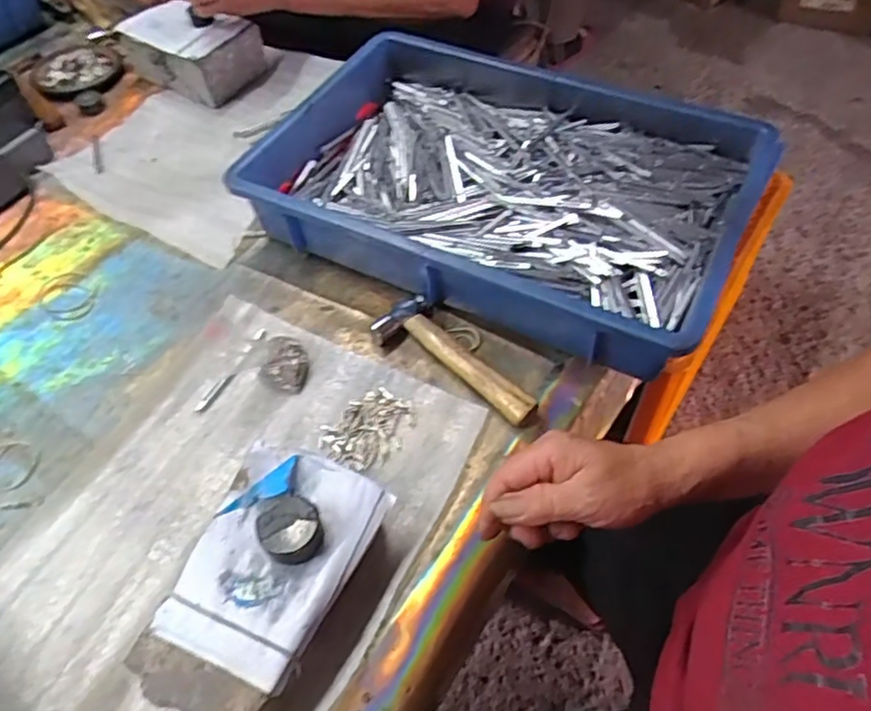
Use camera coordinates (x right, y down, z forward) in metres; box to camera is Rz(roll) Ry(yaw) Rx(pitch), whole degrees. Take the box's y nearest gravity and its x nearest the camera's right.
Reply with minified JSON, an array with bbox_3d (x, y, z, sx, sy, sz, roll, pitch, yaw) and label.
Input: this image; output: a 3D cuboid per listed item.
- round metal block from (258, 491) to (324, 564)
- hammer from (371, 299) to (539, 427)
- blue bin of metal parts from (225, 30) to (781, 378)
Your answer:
[{"bbox_3d":[-0.094,0.110,0.404,0.042,0.021,0.038,30,61,22],"label":"round metal block"},{"bbox_3d":[0.010,0.008,0.525,0.057,0.018,0.157,-34,59,-20],"label":"hammer"},{"bbox_3d":[0.061,-0.162,0.612,0.433,0.084,0.285,23,58,19],"label":"blue bin of metal parts"}]

